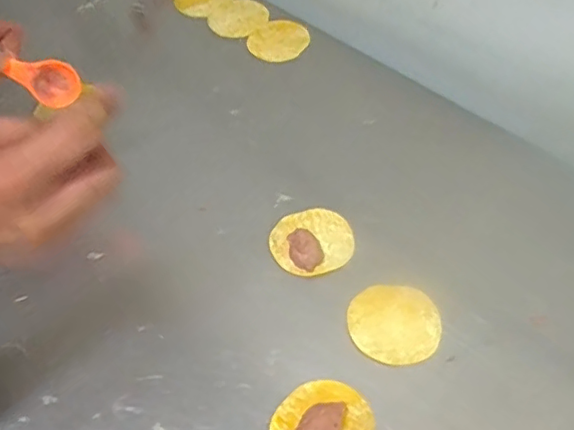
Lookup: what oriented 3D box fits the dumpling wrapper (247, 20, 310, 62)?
[{"bbox_3d":[-0.007,-0.239,0.804,0.074,0.007,0.094,33,60,21],"label":"dumpling wrapper"}]

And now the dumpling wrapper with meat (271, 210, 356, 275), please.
[{"bbox_3d":[0.026,0.020,0.599,0.082,0.028,0.082,0,53,0],"label":"dumpling wrapper with meat"}]

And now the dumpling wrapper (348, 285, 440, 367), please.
[{"bbox_3d":[0.101,0.101,0.547,0.082,0.005,0.075,-1,57,2],"label":"dumpling wrapper"}]

